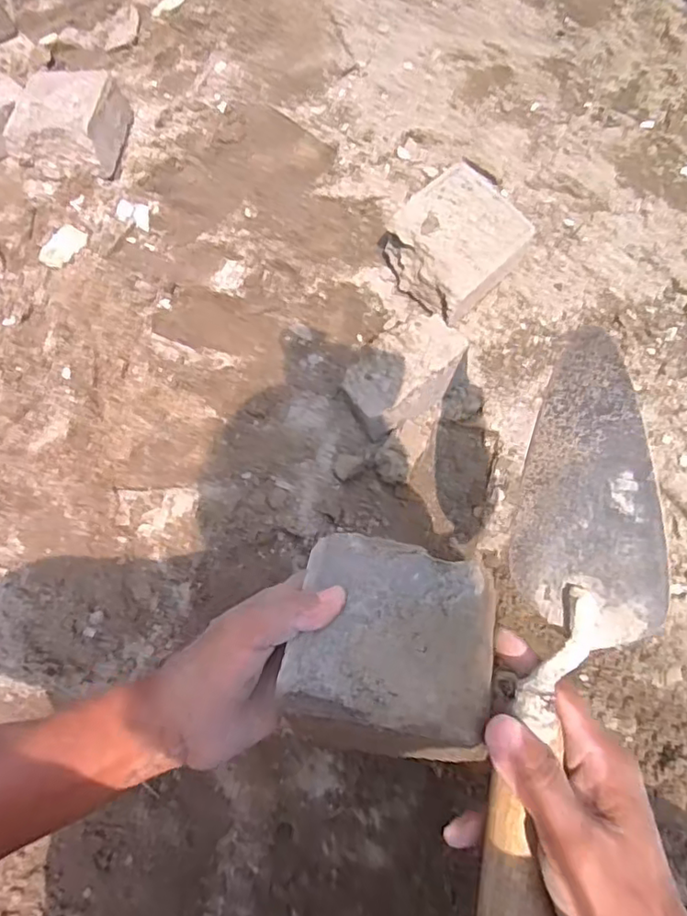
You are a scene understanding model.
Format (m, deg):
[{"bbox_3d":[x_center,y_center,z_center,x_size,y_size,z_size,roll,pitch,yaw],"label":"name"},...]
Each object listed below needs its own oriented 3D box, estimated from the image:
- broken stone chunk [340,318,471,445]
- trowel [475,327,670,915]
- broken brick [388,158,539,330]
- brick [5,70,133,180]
[{"bbox_3d":[0.052,-0.075,0.532,0.101,0.073,0.067,-35,72,-6],"label":"broken stone chunk"},{"bbox_3d":[0.112,0.099,0.300,0.061,0.067,0.314,11,84,4],"label":"trowel"},{"bbox_3d":[0.109,-0.204,0.572,0.111,0.067,0.109,-39,72,-6],"label":"broken brick"},{"bbox_3d":[-0.317,-0.389,0.693,0.110,0.062,0.105,5,73,9],"label":"brick"}]

